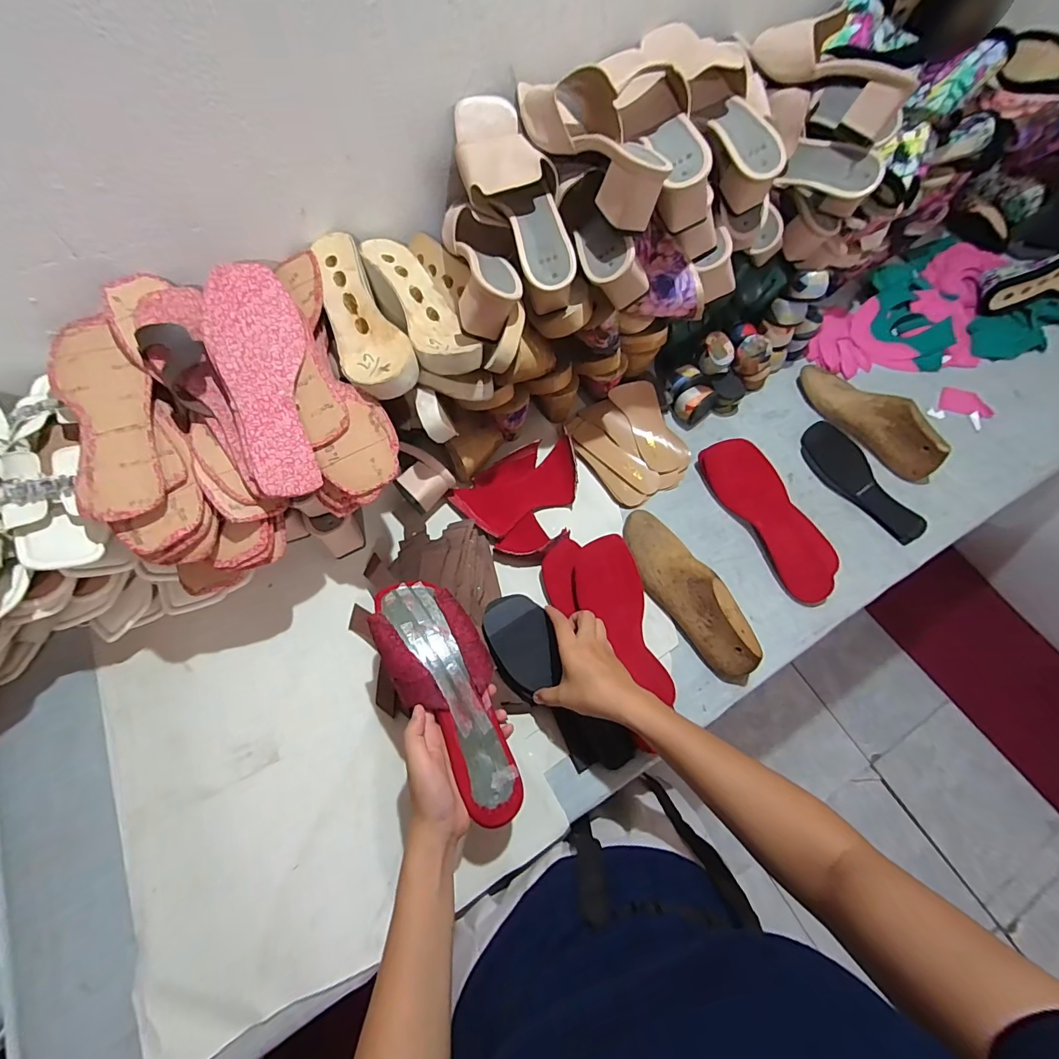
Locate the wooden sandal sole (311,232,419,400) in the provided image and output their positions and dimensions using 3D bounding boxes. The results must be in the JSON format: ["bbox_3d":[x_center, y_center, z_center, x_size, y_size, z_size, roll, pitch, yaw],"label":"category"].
[{"bbox_3d":[-0.194,-0.245,0.524,0.082,0.051,0.230,-22,67,-12],"label":"wooden sandal sole"}]

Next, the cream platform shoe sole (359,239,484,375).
[{"bbox_3d":[-0.130,-0.265,0.542,0.070,0.042,0.224,-27,68,-14],"label":"cream platform shoe sole"}]

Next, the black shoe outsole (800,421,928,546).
[{"bbox_3d":[0.494,-0.075,0.679,0.087,0.009,0.215,-22,67,-12],"label":"black shoe outsole"}]

